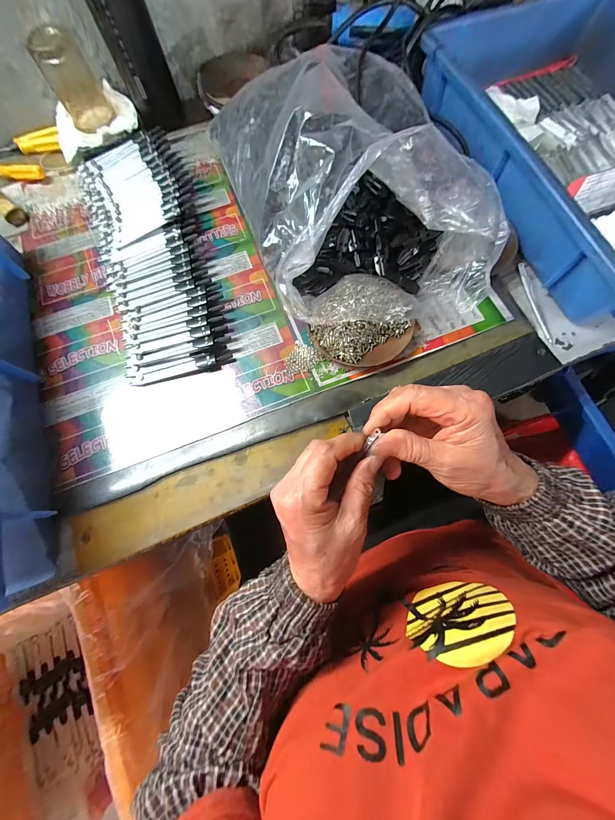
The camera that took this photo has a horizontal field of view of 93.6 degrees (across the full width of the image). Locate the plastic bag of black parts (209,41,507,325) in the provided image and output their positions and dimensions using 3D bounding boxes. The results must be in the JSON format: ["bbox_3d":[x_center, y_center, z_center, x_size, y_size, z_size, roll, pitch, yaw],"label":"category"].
[{"bbox_3d":[0.040,-0.226,0.306,0.193,0.132,0.283,-22,75,-5],"label":"plastic bag of black parts"}]

